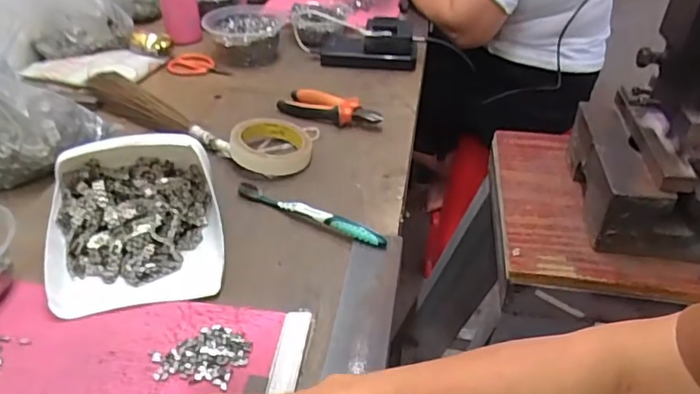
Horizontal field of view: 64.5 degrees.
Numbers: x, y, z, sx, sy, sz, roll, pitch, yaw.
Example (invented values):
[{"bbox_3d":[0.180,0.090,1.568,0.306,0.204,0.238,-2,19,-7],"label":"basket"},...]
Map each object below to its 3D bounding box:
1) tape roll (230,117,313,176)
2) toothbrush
[{"bbox_3d":[-0.097,-0.069,0.687,0.096,0.028,0.100,1,37,-1],"label":"tape roll"},{"bbox_3d":[-0.044,0.016,0.589,0.183,0.021,0.017,21,41,23],"label":"toothbrush"}]

